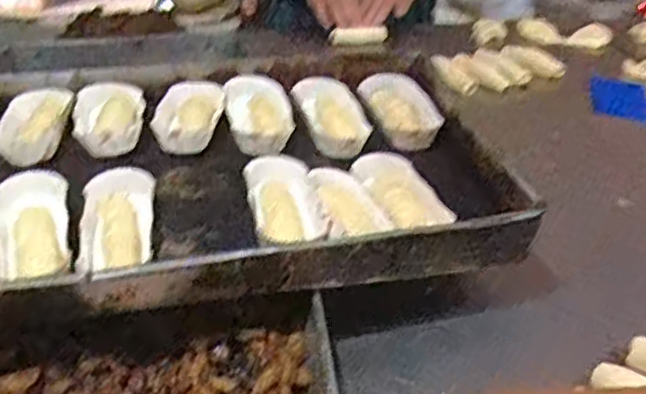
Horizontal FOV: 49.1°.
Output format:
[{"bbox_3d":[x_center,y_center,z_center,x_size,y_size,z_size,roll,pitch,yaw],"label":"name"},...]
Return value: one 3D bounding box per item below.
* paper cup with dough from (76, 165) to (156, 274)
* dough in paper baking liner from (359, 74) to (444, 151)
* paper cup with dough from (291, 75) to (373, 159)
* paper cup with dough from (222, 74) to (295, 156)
[{"bbox_3d":[-0.186,0.021,0.643,0.062,0.029,0.125,-6,37,-10],"label":"paper cup with dough"},{"bbox_3d":[0.095,-0.103,0.856,0.073,0.032,0.141,-7,37,-11],"label":"dough in paper baking liner"},{"bbox_3d":[0.013,-0.096,0.852,0.069,0.032,0.150,-9,37,-13],"label":"paper cup with dough"},{"bbox_3d":[-0.075,-0.098,0.828,0.077,0.038,0.147,-4,36,-6],"label":"paper cup with dough"}]

